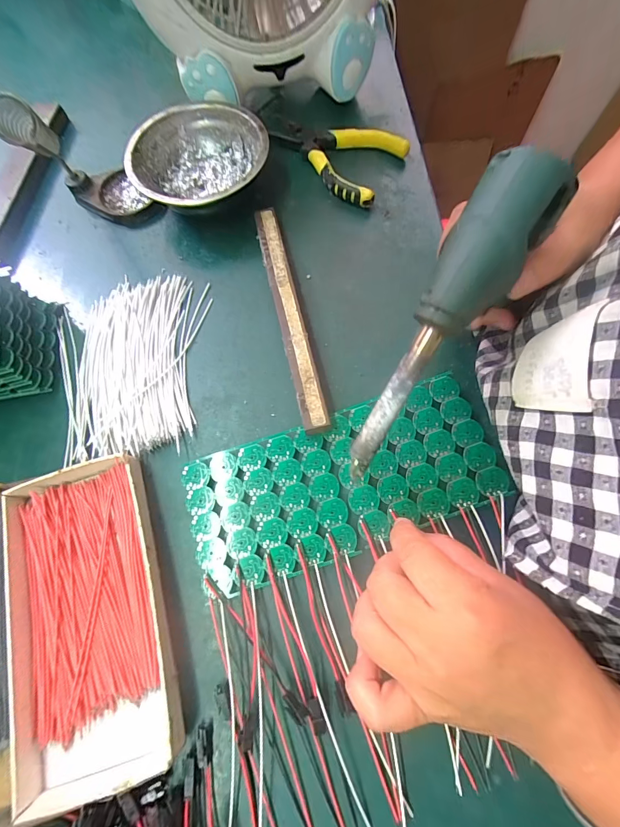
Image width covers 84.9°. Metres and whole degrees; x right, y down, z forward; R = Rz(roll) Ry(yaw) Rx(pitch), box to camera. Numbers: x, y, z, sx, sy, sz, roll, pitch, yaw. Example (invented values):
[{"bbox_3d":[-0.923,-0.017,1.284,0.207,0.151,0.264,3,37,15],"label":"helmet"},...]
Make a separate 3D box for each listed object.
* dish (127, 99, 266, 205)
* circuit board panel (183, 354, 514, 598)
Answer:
[{"bbox_3d":[-0.102,-0.230,0.322,0.123,0.055,0.115,-21,64,-7],"label":"dish"},{"bbox_3d":[0.020,0.046,0.245,0.216,0.004,0.092,-20,72,-2],"label":"circuit board panel"}]

